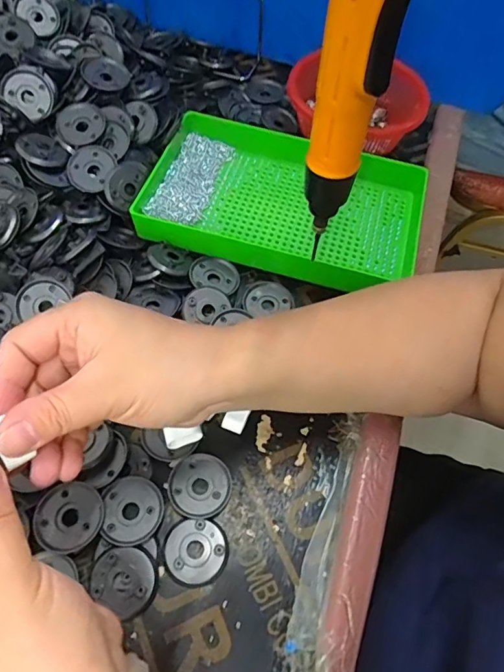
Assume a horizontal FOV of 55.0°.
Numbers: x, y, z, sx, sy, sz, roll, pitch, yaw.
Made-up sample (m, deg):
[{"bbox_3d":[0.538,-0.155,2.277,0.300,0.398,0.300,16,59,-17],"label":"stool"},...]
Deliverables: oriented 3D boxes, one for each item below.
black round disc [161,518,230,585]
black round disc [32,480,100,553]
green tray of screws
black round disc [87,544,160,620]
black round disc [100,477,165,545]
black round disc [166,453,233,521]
[{"bbox_3d":[-0.037,0.141,0.318,0.042,0.005,0.040,2,60,-3],"label":"black round disc"},{"bbox_3d":[-0.121,0.117,0.315,0.039,0.004,0.042,2,60,-3],"label":"black round disc"},{"bbox_3d":[0.033,-0.127,0.451,0.249,0.030,0.150,16,60,4],"label":"green tray of screws"},{"bbox_3d":[-0.080,0.152,0.305,0.042,0.009,0.036,21,60,8],"label":"black round disc"},{"bbox_3d":[-0.079,0.116,0.324,0.038,0.007,0.042,-4,60,-7],"label":"black round disc"},{"bbox_3d":[-0.036,0.104,0.337,0.042,0.004,0.042,2,60,-3],"label":"black round disc"}]

